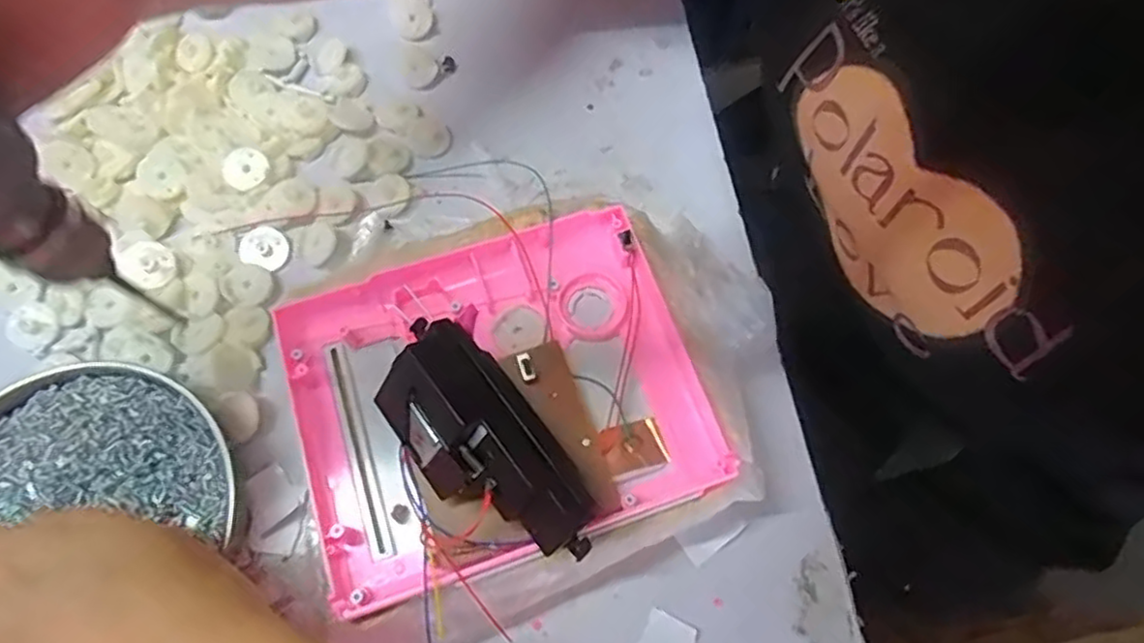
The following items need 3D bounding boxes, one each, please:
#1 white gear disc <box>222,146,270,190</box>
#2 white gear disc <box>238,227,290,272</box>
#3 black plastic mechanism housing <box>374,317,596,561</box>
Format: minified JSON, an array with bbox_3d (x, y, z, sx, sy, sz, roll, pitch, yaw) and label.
[{"bbox_3d":[-0.171,-0.081,0.360,0.023,0.008,0.020,-34,73,-14],"label":"white gear disc"},{"bbox_3d":[-0.157,-0.038,0.348,0.025,0.007,0.020,18,92,3],"label":"white gear disc"},{"bbox_3d":[-0.034,0.050,0.268,0.045,0.036,0.100,-37,74,-15],"label":"black plastic mechanism housing"}]

